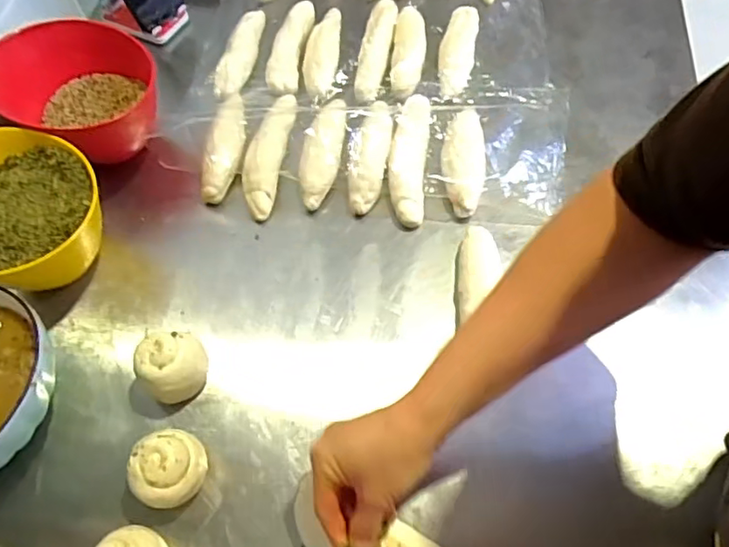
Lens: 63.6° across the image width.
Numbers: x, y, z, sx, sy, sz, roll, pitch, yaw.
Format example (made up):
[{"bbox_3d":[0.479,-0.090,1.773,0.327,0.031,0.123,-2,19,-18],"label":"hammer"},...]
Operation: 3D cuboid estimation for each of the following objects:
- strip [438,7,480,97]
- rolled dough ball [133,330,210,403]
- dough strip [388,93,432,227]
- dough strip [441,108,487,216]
[{"bbox_3d":[0.112,-0.271,0.702,0.039,0.014,0.153,9,60,9],"label":"strip"},{"bbox_3d":[-0.166,0.084,0.520,0.058,0.061,0.051,-31,62,-14],"label":"rolled dough ball"},{"bbox_3d":[0.048,-0.129,0.624,0.038,0.027,0.157,4,70,6],"label":"dough strip"},{"bbox_3d":[0.104,-0.120,0.629,0.047,0.037,0.126,1,60,5],"label":"dough strip"}]

